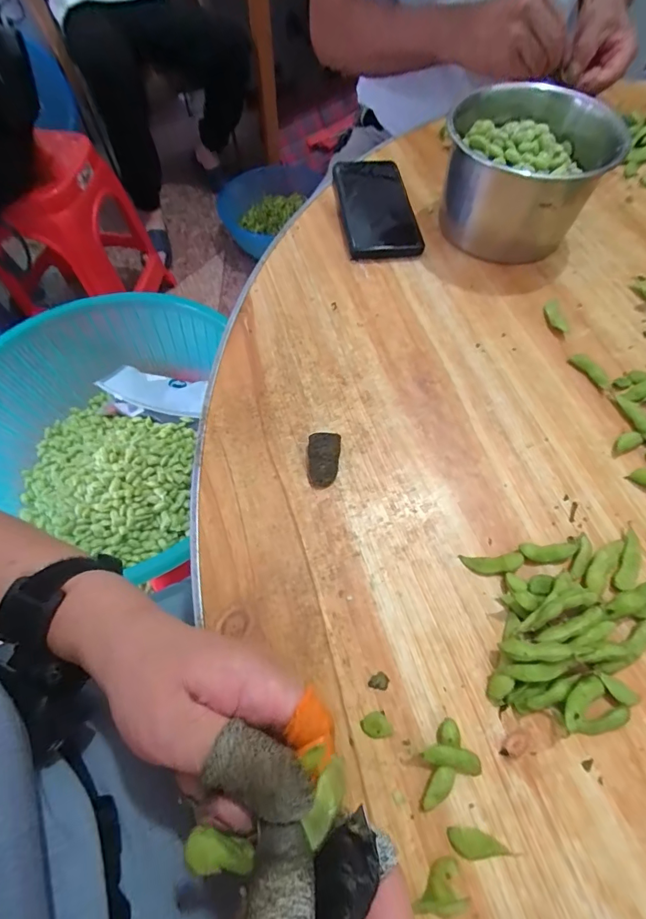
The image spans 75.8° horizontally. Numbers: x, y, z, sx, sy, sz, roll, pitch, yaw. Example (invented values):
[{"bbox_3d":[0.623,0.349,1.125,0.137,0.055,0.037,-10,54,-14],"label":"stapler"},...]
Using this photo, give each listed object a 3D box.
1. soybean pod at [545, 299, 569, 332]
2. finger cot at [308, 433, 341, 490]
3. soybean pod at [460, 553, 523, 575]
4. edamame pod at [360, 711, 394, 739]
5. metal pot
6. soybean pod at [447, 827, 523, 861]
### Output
[{"bbox_3d":[0.212,-0.131,0.379,0.017,0.007,0.037,-5,63,-3],"label":"soybean pod"},{"bbox_3d":[0.001,0.001,0.309,0.023,0.019,0.037,1,63,0],"label":"finger cot"},{"bbox_3d":[0.114,0.070,0.279,0.039,0.008,0.013,-2,63,-2],"label":"soybean pod"},{"bbox_3d":[0.031,0.153,0.238,0.016,0.004,0.013,-17,64,-9],"label":"edamame pod"},{"bbox_3d":[0.190,-0.278,0.406,0.144,0.094,0.137,8,63,4],"label":"metal pot"},{"bbox_3d":[0.083,0.199,0.213,0.036,0.004,0.012,9,63,4],"label":"soybean pod"}]

